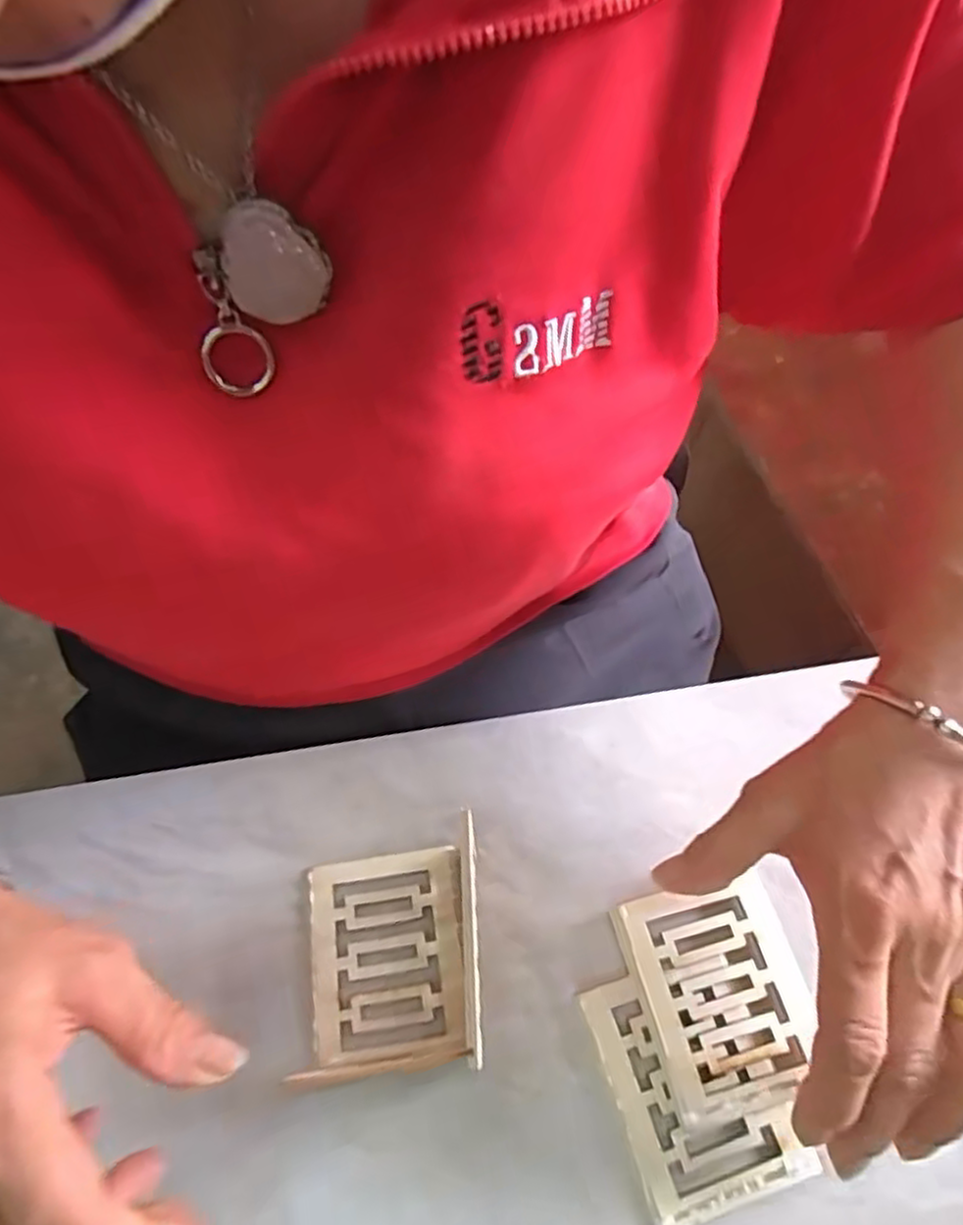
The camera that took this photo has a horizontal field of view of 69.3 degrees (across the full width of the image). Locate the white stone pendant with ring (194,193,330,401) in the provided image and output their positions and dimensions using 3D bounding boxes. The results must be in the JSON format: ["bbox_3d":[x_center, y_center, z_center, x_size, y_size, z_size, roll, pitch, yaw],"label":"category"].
[{"bbox_3d":[-0.063,-0.086,0.192,0.031,0.049,0.009,43,36,-15],"label":"white stone pendant with ring"}]

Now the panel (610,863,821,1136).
[{"bbox_3d":[0.098,0.154,0.282,0.067,0.007,0.079,-13,61,-6],"label":"panel"}]

